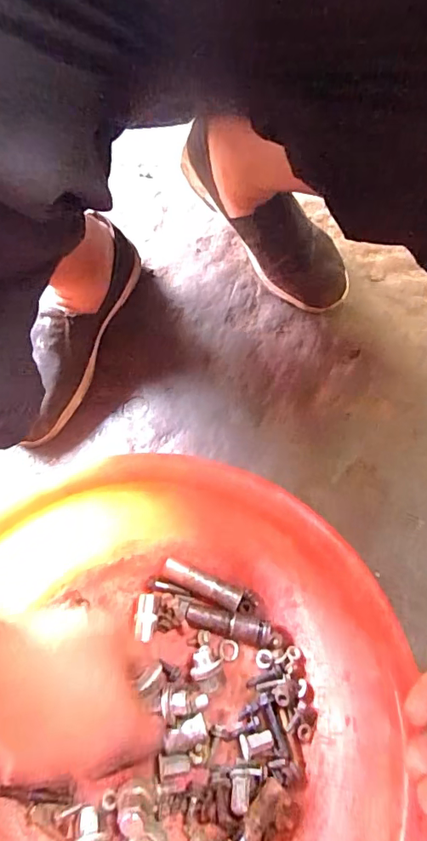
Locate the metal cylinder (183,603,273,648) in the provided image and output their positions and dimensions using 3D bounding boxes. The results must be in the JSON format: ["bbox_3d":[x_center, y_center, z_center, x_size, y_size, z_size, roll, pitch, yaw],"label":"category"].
[{"bbox_3d":[0.013,0.182,0.436,0.076,0.015,0.021,13,65,7],"label":"metal cylinder"}]

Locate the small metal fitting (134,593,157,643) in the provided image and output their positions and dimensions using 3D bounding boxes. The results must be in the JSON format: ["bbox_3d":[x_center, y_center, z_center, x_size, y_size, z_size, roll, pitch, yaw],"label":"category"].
[{"bbox_3d":[-0.061,0.177,0.440,0.018,0.015,0.040,-1,64,0],"label":"small metal fitting"}]

